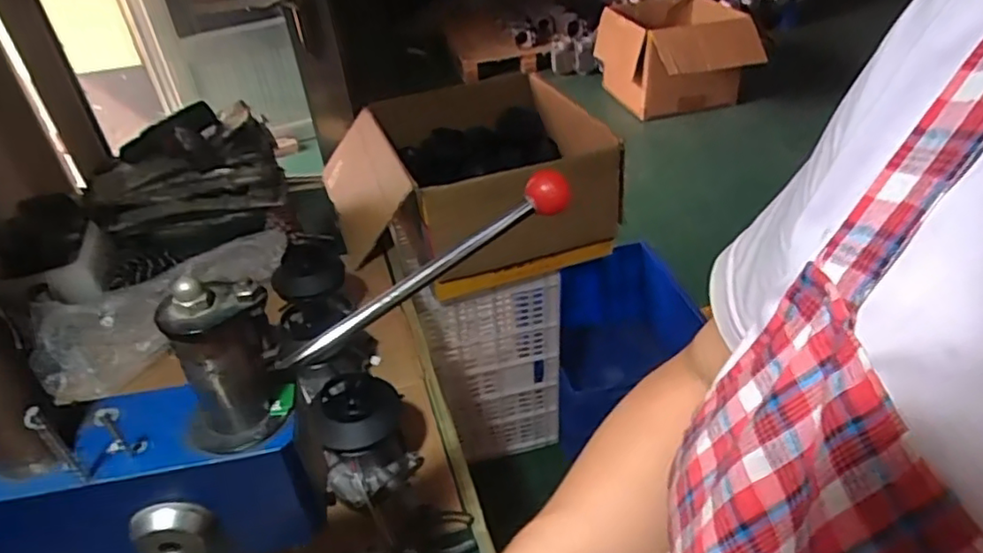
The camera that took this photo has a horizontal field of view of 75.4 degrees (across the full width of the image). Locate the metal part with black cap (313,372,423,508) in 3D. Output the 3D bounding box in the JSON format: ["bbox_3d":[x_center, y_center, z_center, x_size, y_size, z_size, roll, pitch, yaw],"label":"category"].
[{"bbox_3d":[-0.150,0.187,0.754,0.109,0.132,0.111,-13,37,-10],"label":"metal part with black cap"}]

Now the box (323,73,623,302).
[{"bbox_3d":[-0.072,-0.223,1.352,0.517,0.229,0.469,-15,37,-12],"label":"box"}]

